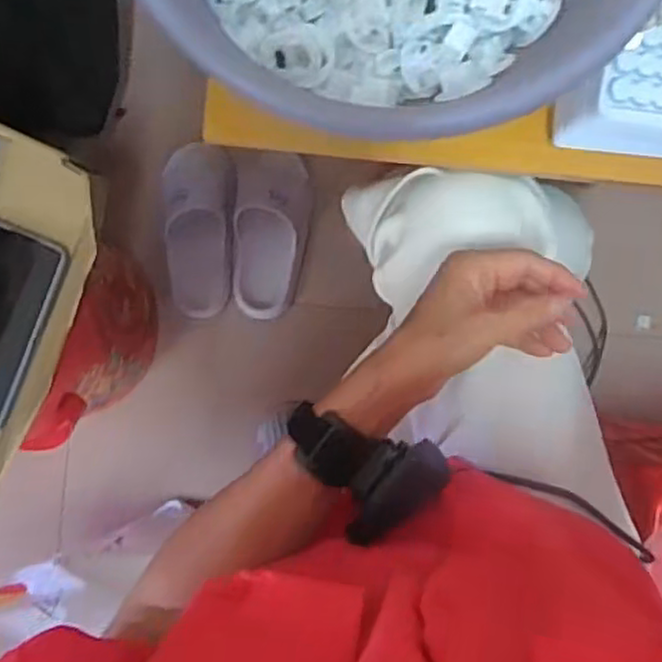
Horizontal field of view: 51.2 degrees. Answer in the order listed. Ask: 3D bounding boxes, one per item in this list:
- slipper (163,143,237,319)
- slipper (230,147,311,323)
[{"bbox_3d":[-0.172,-0.132,0.904,0.088,0.066,0.227,0,92,-1],"label":"slipper"},{"bbox_3d":[-0.077,-0.127,0.908,0.104,0.081,0.220,1,92,-1],"label":"slipper"}]

